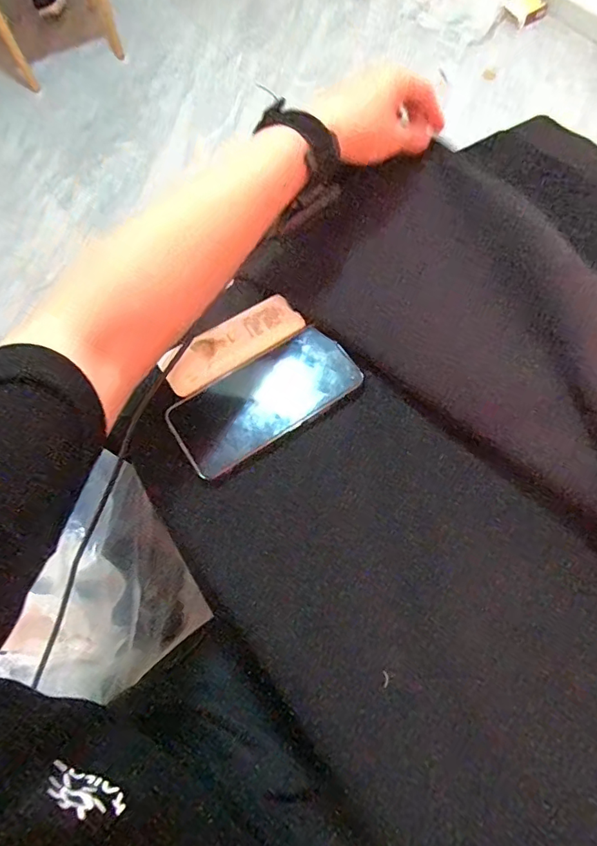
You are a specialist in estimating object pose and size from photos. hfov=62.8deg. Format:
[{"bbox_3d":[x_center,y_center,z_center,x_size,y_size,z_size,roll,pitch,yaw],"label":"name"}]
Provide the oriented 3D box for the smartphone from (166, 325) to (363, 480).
[{"bbox_3d":[-0.030,-0.022,0.430,0.162,0.011,0.074,-32,71,-11],"label":"smartphone"}]

